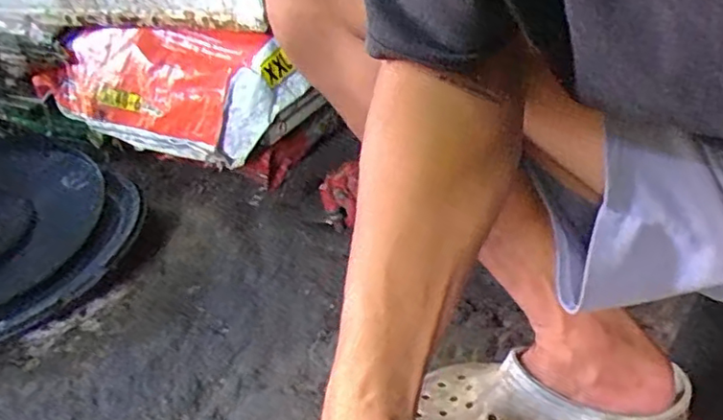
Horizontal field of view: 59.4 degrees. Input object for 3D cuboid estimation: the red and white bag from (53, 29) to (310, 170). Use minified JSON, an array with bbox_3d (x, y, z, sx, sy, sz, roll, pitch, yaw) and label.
[{"bbox_3d":[-0.288,-0.177,0.930,0.384,0.194,0.090,13,4,16],"label":"red and white bag"}]

